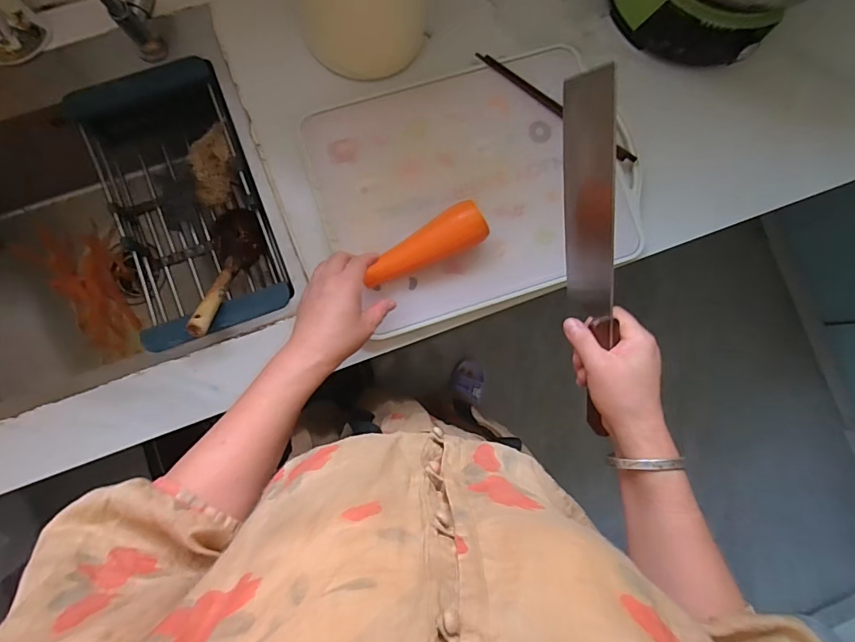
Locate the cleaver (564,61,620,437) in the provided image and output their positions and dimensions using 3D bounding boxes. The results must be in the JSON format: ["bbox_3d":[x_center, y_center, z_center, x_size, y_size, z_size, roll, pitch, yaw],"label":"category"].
[{"bbox_3d":[0.146,-0.049,0.416,0.012,0.109,0.318,-9,108,-4],"label":"cleaver"}]

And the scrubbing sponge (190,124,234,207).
[{"bbox_3d":[-0.299,-0.215,0.624,0.052,0.027,0.109,8,102,-3],"label":"scrubbing sponge"}]

